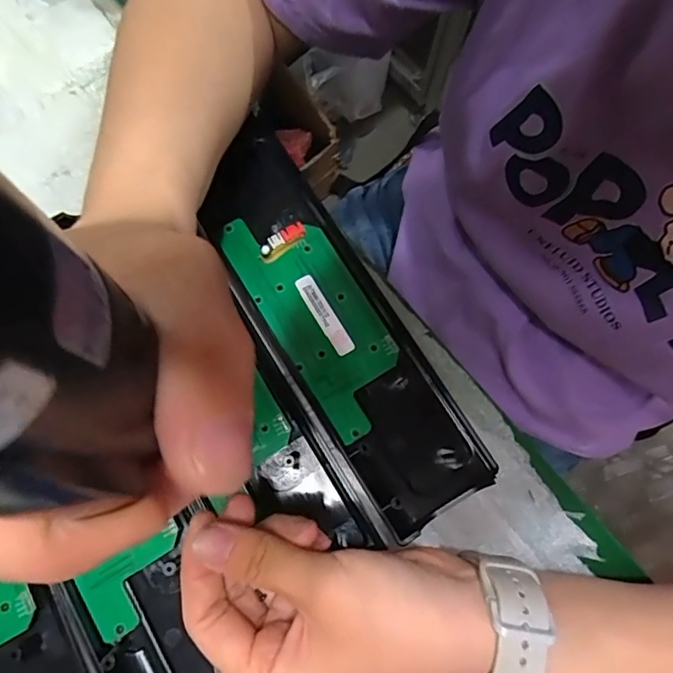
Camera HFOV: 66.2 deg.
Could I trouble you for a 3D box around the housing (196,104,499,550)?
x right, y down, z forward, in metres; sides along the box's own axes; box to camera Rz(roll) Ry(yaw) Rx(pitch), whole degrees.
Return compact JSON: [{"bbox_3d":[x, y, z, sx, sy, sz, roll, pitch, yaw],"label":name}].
[{"bbox_3d":[-0.008,-0.009,0.287,0.072,0.019,0.234,-32,81,-8],"label":"housing"}]

